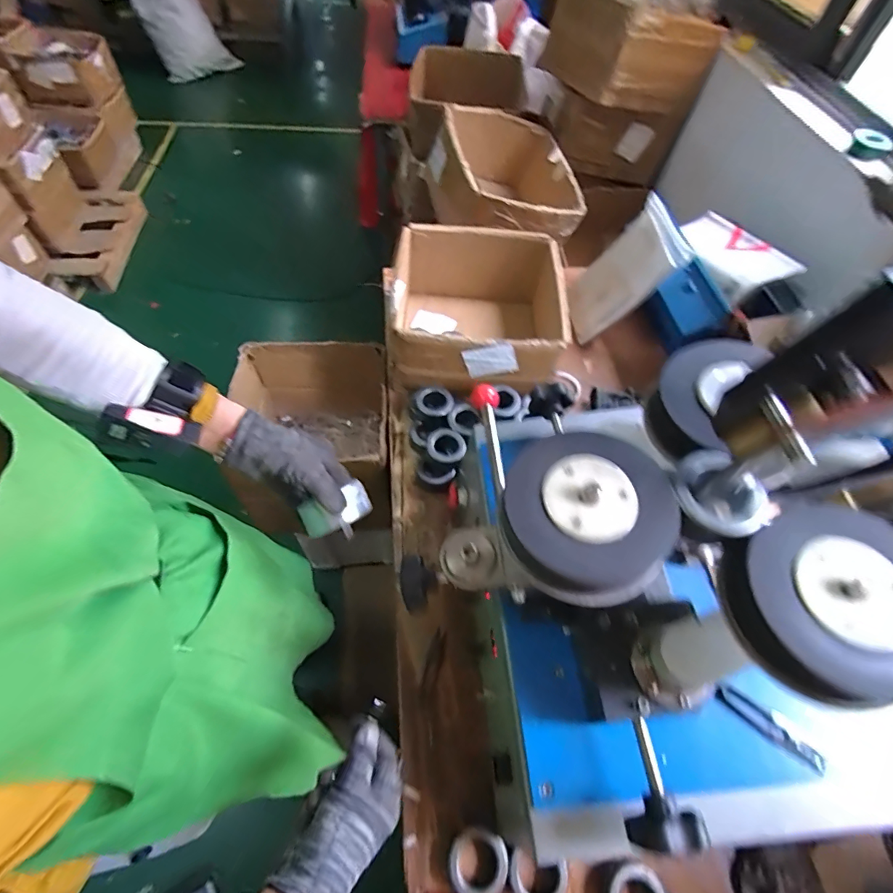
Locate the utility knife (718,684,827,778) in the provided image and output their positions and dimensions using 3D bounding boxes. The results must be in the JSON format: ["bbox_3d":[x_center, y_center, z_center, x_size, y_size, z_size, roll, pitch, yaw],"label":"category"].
[{"bbox_3d":[0.323,0.281,0.455,0.105,0.006,0.021,37,62,17],"label":"utility knife"}]

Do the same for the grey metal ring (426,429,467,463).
[{"bbox_3d":[0.000,-0.001,0.801,0.070,0.011,0.062,24,60,10],"label":"grey metal ring"}]

